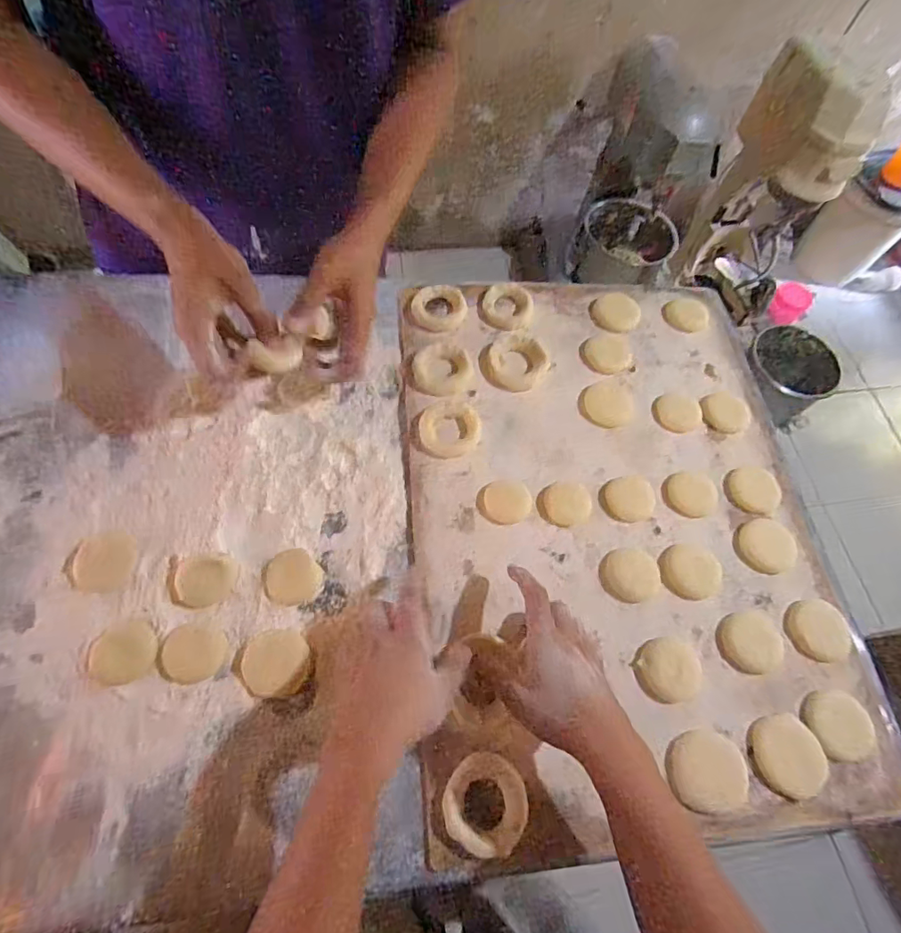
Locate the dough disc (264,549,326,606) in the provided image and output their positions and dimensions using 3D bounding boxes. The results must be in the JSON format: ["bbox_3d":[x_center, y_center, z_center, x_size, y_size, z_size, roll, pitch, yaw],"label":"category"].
[{"bbox_3d":[-0.150,0.106,0.500,0.049,0.015,0.050,2,64,-3],"label":"dough disc"}]

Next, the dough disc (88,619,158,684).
[{"bbox_3d":[-0.286,0.162,0.456,0.056,0.005,0.051,2,64,-3],"label":"dough disc"}]

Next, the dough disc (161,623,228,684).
[{"bbox_3d":[-0.226,0.164,0.459,0.052,0.005,0.047,-3,64,-6],"label":"dough disc"}]

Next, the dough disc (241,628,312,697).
[{"bbox_3d":[-0.156,0.175,0.466,0.057,0.005,0.056,2,64,-3],"label":"dough disc"}]

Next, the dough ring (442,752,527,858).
[{"bbox_3d":[0.028,0.271,0.421,0.065,0.016,0.067,2,64,-3],"label":"dough ring"}]

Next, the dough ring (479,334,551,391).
[{"bbox_3d":[0.078,-0.127,0.618,0.073,0.011,0.082,39,68,14],"label":"dough ring"}]

